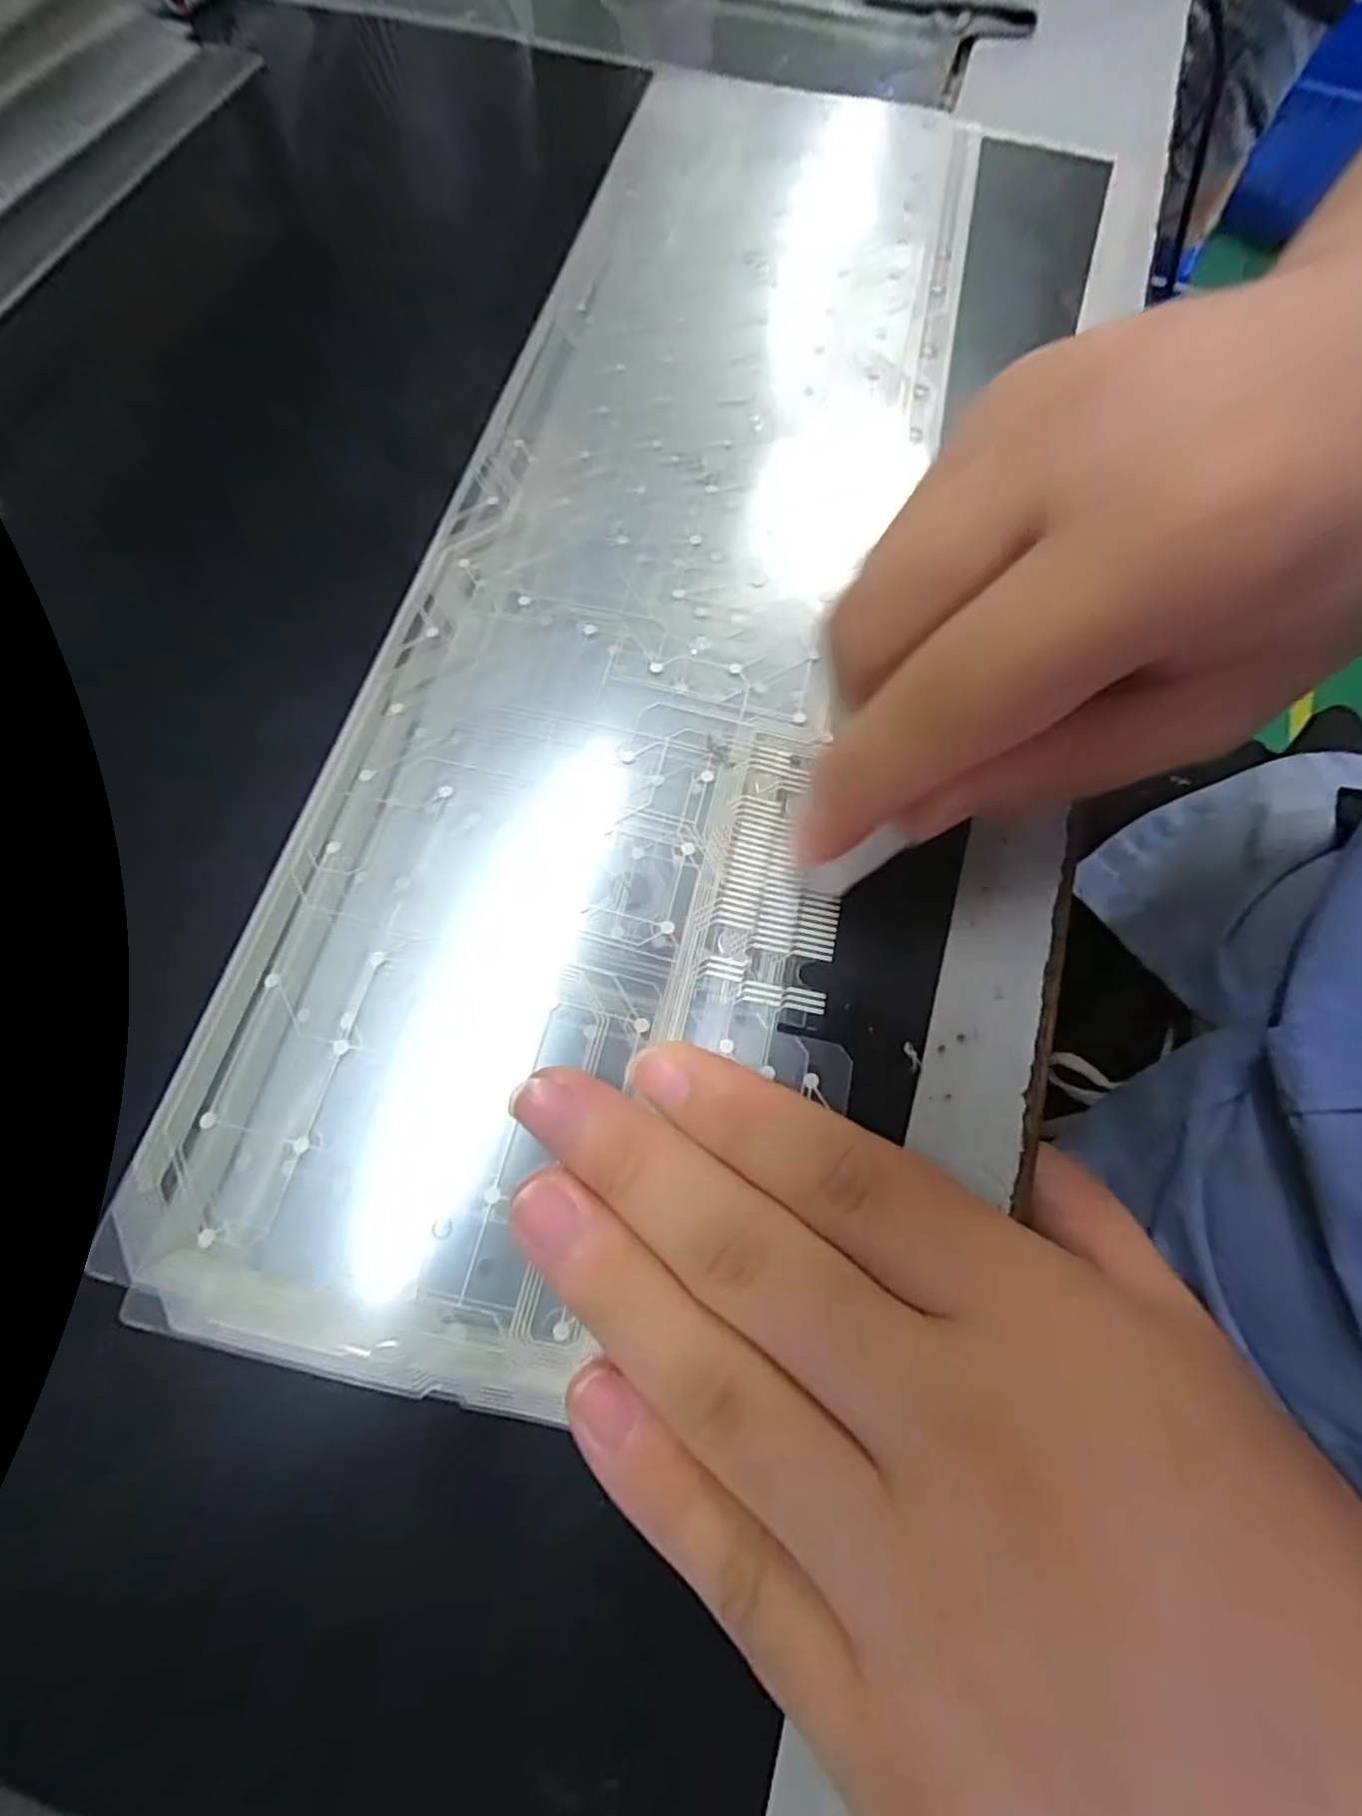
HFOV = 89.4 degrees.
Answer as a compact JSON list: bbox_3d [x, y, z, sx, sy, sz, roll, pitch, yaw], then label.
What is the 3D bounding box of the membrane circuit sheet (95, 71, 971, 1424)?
[{"bbox_3d":[-0.001,-0.103,0.185,0.125,0.005,0.397,15,71,3],"label":"membrane circuit sheet"}]

